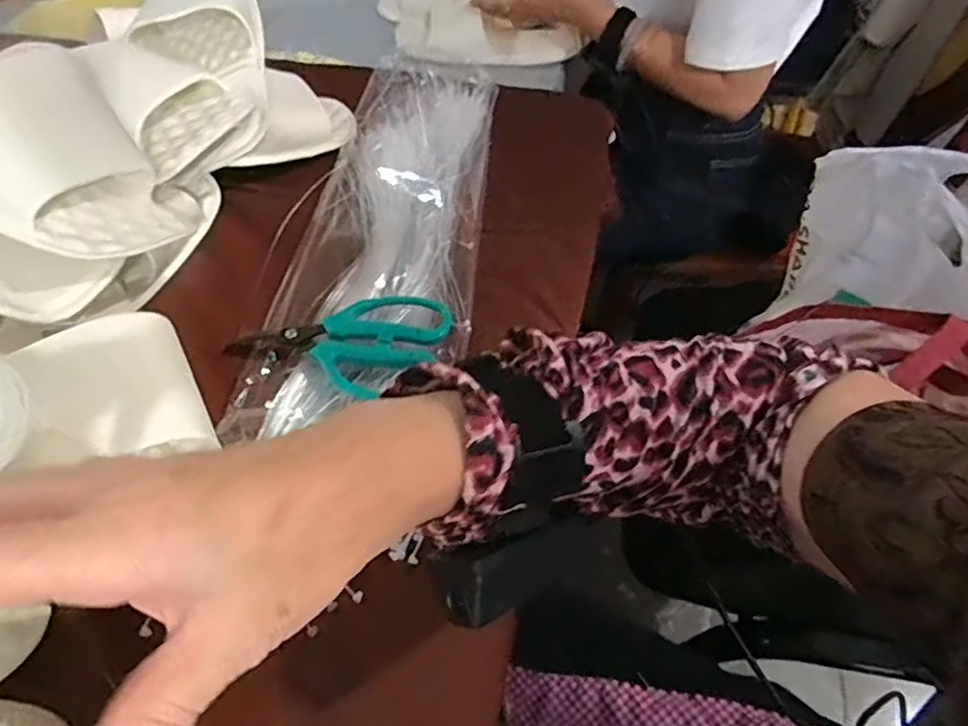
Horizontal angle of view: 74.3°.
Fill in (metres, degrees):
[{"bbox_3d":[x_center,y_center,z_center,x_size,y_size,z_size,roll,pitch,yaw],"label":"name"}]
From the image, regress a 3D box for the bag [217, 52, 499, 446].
[{"bbox_3d":[-0.067,-0.131,0.509,0.137,0.017,0.437,5,52,5],"label":"bag"}]

